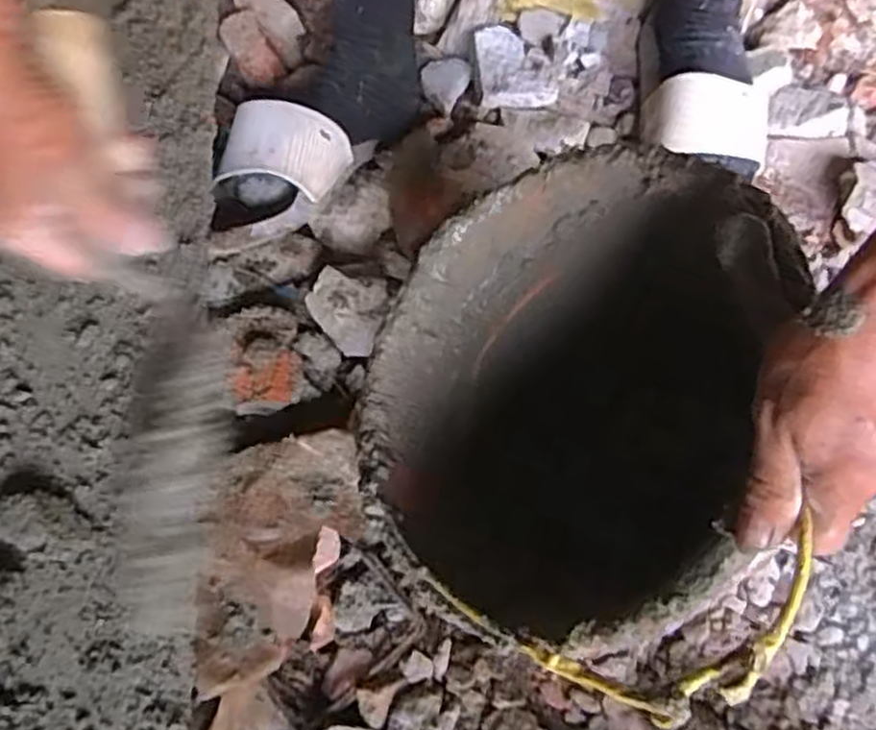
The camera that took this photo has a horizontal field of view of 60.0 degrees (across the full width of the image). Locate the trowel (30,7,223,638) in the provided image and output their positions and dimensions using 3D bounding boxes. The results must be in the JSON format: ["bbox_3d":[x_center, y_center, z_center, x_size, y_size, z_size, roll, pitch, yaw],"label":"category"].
[{"bbox_3d":[-0.144,-0.027,0.371,0.060,0.041,0.301,-12,81,-8],"label":"trowel"}]

